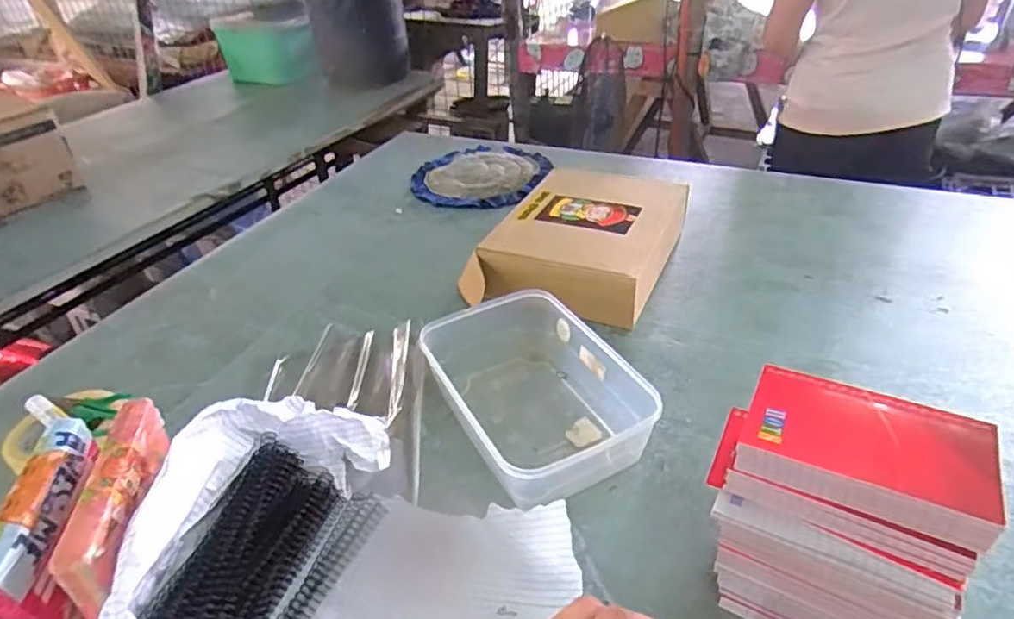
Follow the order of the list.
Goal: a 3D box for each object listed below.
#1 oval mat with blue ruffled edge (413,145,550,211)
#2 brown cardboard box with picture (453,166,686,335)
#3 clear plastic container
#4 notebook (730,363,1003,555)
[{"bbox_3d":[-0.047,-0.248,1.133,0.230,0.008,0.254,8,37,17],"label":"oval mat with blue ruffled edge"},{"bbox_3d":[0.099,-0.087,0.838,0.221,0.079,0.335,14,38,23],"label":"brown cardboard box with picture"},{"bbox_3d":[0.025,0.078,0.617,0.153,0.070,0.237,-17,37,-18],"label":"clear plastic container"},{"bbox_3d":[0.213,0.080,0.372,0.128,0.022,0.083,18,41,26],"label":"notebook"}]

